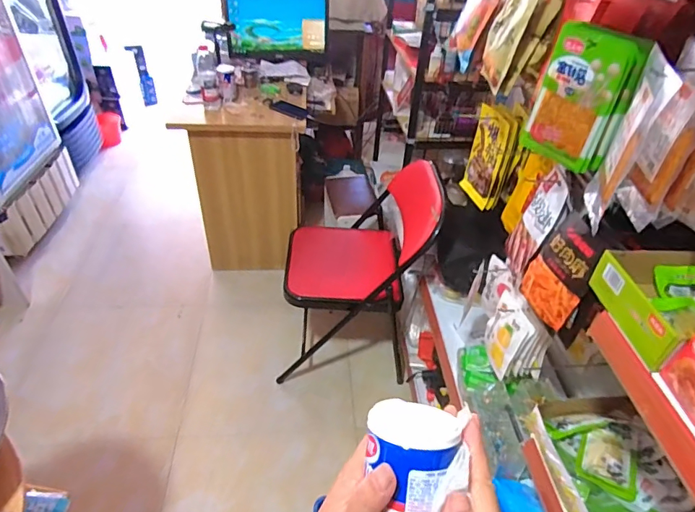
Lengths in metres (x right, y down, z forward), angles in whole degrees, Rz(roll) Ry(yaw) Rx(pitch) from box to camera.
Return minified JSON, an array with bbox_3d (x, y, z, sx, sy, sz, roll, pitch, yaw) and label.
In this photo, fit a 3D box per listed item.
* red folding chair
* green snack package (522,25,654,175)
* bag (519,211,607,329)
[{"bbox_3d":[0.029,0.022,1.574,0.471,0.642,0.481,4,40,1],"label":"red folding chair"},{"bbox_3d":[0.358,-0.241,0.707,0.026,0.199,0.143,-23,47,-27],"label":"green snack package"},{"bbox_3d":[0.374,0.026,0.798,0.039,0.185,0.139,5,30,-25],"label":"bag"}]

